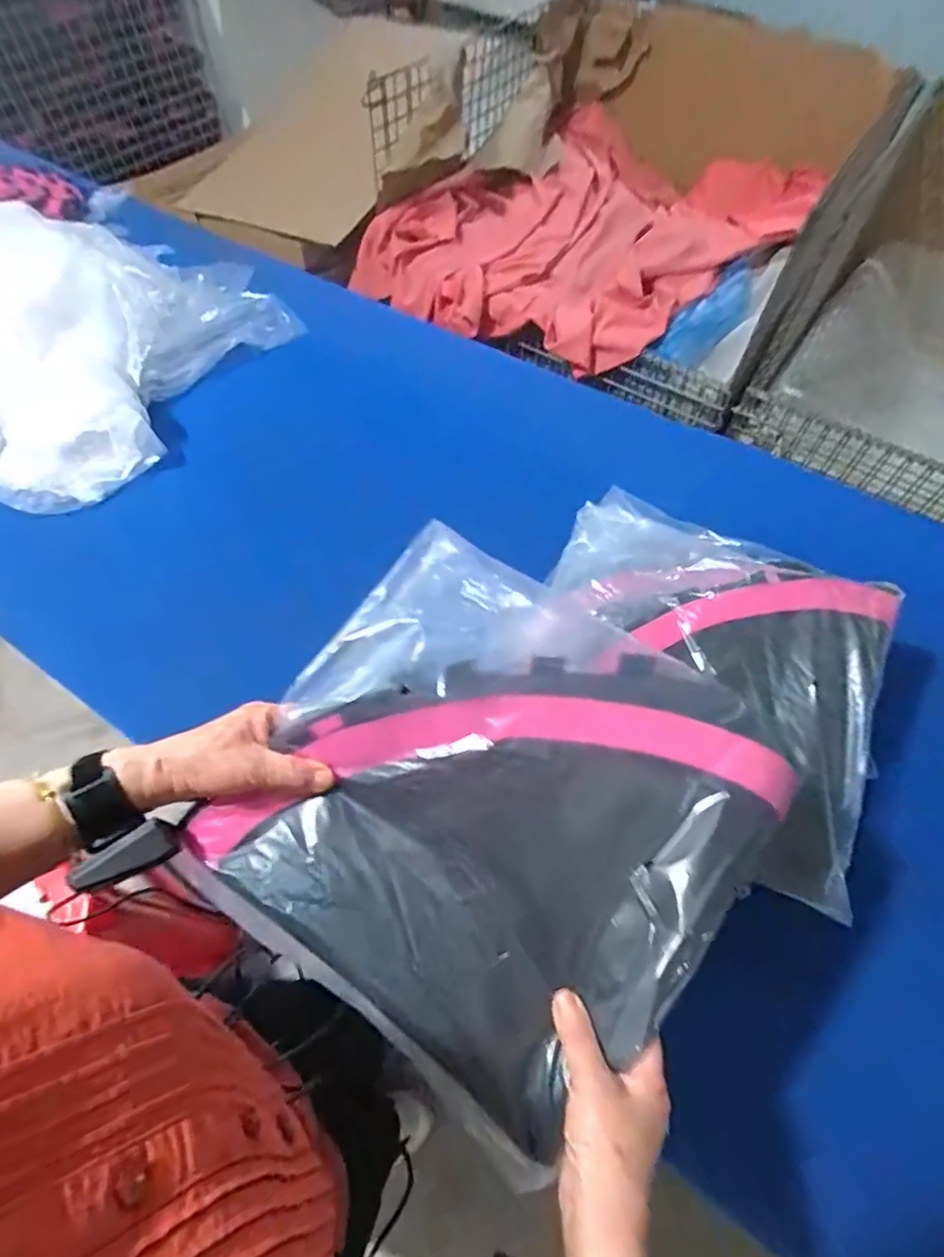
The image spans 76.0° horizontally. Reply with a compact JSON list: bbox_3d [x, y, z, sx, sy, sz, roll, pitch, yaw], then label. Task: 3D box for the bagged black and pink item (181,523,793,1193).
[{"bbox_3d":[0.021,0.138,0.503,0.373,0.124,0.382,34,64,18],"label":"bagged black and pink item"}]

